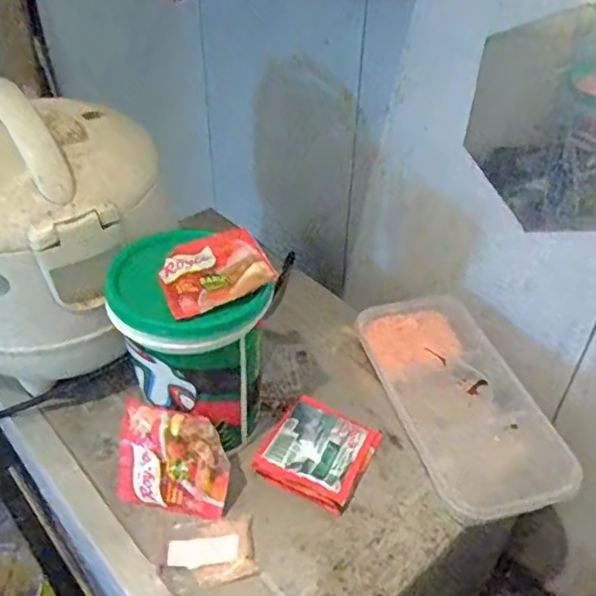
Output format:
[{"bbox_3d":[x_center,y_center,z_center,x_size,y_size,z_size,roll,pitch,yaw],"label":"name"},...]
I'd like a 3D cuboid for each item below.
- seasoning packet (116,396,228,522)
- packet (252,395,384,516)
[{"bbox_3d":[-0.092,0.119,0.457,0.085,0.076,0.007,10,9,13],"label":"seasoning packet"},{"bbox_3d":[0.017,0.119,0.491,0.077,0.019,0.083,21,45,22],"label":"packet"}]

